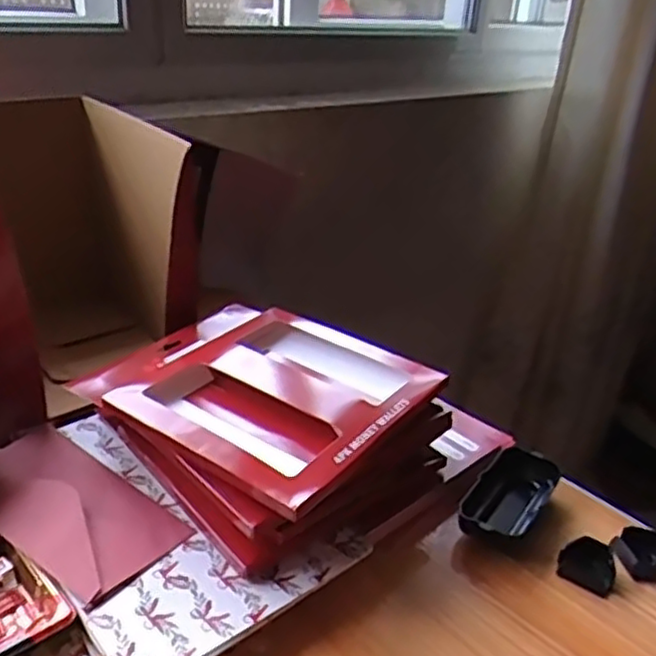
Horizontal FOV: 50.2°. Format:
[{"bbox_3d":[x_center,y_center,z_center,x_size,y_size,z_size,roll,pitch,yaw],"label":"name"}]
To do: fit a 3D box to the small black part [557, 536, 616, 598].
[{"bbox_3d":[0.190,0.172,0.513,0.039,0.020,0.036,16,29,22],"label":"small black part"}]

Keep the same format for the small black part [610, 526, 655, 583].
[{"bbox_3d":[0.237,0.170,0.527,0.043,0.017,0.041,20,31,28],"label":"small black part"}]

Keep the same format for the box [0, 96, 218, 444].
[{"bbox_3d":[-0.272,-0.063,0.684,0.212,0.259,0.275,-19,35,-38],"label":"box"}]

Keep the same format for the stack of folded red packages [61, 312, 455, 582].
[{"bbox_3d":[-0.056,0.076,0.570,0.261,0.092,0.204,23,32,33],"label":"stack of folded red packages"}]

